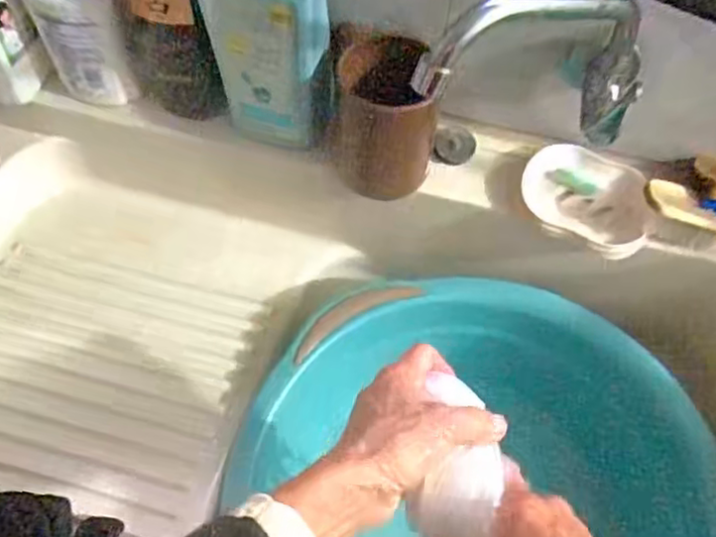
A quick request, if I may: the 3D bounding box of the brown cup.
[{"bbox_3d":[0.025,-0.120,0.551,0.081,0.112,0.070,5,60,1],"label":"brown cup"}]

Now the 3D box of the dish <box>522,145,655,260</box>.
[{"bbox_3d":[0.195,-0.061,0.571,0.109,0.024,0.092,25,62,12],"label":"dish"}]

